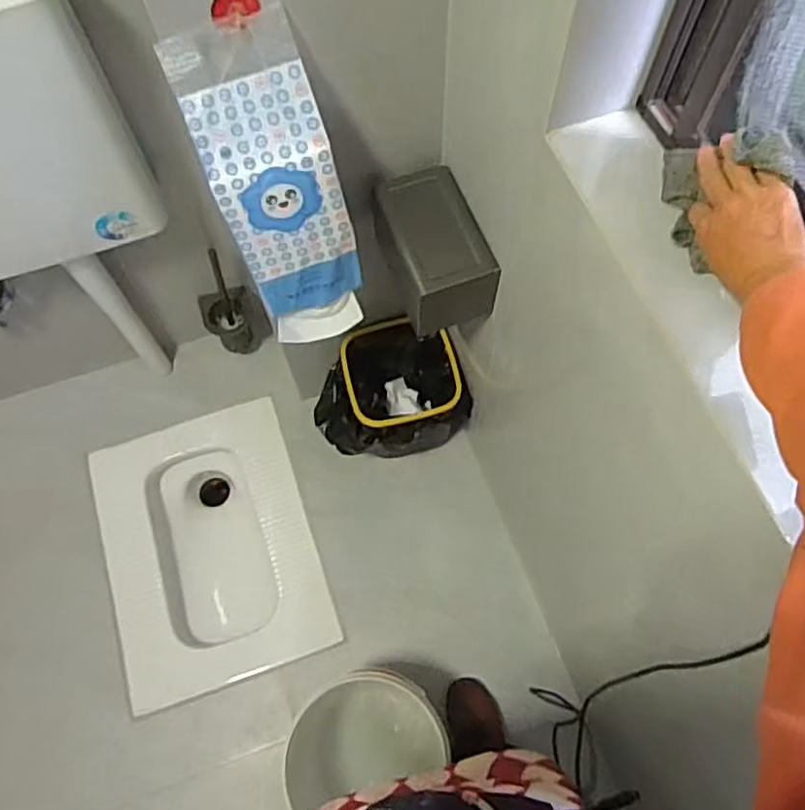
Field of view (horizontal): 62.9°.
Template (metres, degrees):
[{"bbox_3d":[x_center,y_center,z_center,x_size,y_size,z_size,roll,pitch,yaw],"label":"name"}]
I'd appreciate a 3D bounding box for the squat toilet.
[{"bbox_3d":[-0.436,0.322,1.527,0.441,0.192,0.601,-19,71,-7],"label":"squat toilet"}]

